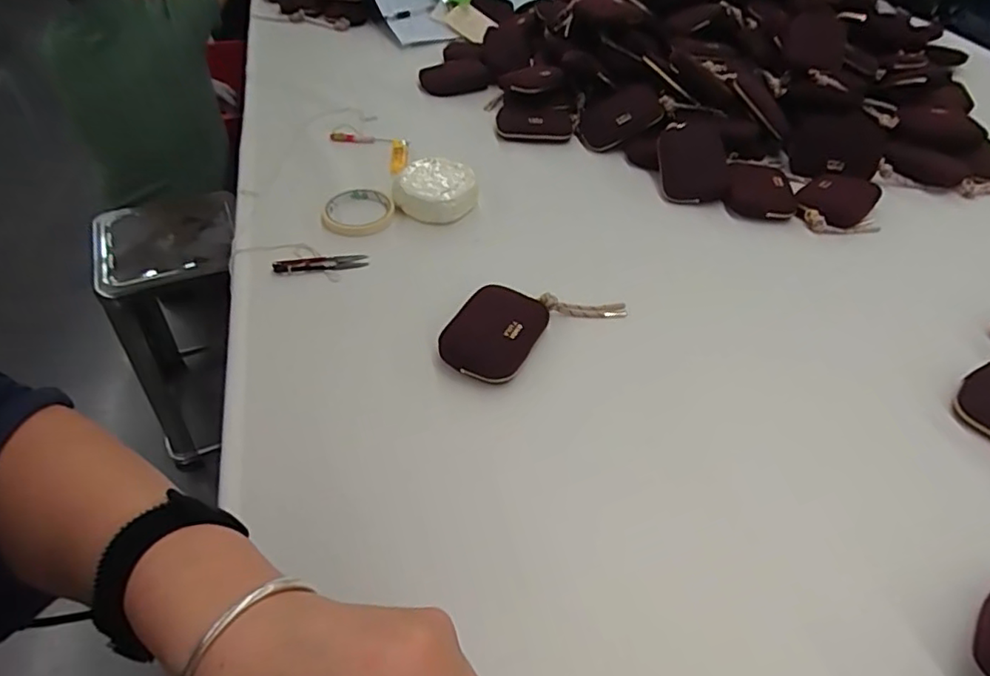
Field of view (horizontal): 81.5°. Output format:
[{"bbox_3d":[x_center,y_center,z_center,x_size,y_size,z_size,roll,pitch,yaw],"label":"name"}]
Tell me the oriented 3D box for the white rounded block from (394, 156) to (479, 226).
[{"bbox_3d":[-0.077,-0.189,0.744,0.107,0.044,0.093,-2,47,-5],"label":"white rounded block"}]

